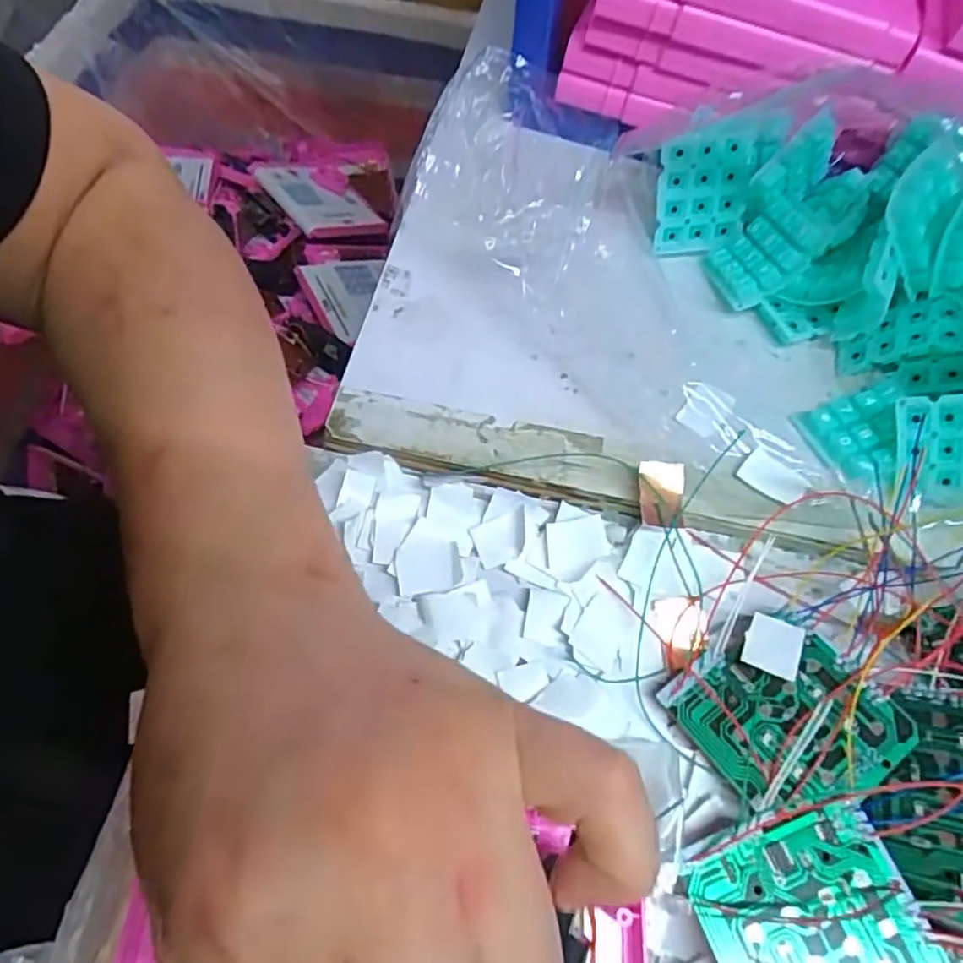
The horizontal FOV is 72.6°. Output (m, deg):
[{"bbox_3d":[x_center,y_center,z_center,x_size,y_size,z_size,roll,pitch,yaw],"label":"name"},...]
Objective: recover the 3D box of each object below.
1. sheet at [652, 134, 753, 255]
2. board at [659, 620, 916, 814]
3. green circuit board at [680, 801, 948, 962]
[{"bbox_3d":[0.121,-0.156,0.358,0.050,0.059,0.008,-6,33,-4],"label":"sheet"},{"bbox_3d":[0.121,0.092,0.258,0.069,0.009,0.070,-31,69,-16],"label":"board"},{"bbox_3d":[0.115,0.157,0.226,0.070,0.010,0.069,-19,66,-10],"label":"green circuit board"}]

